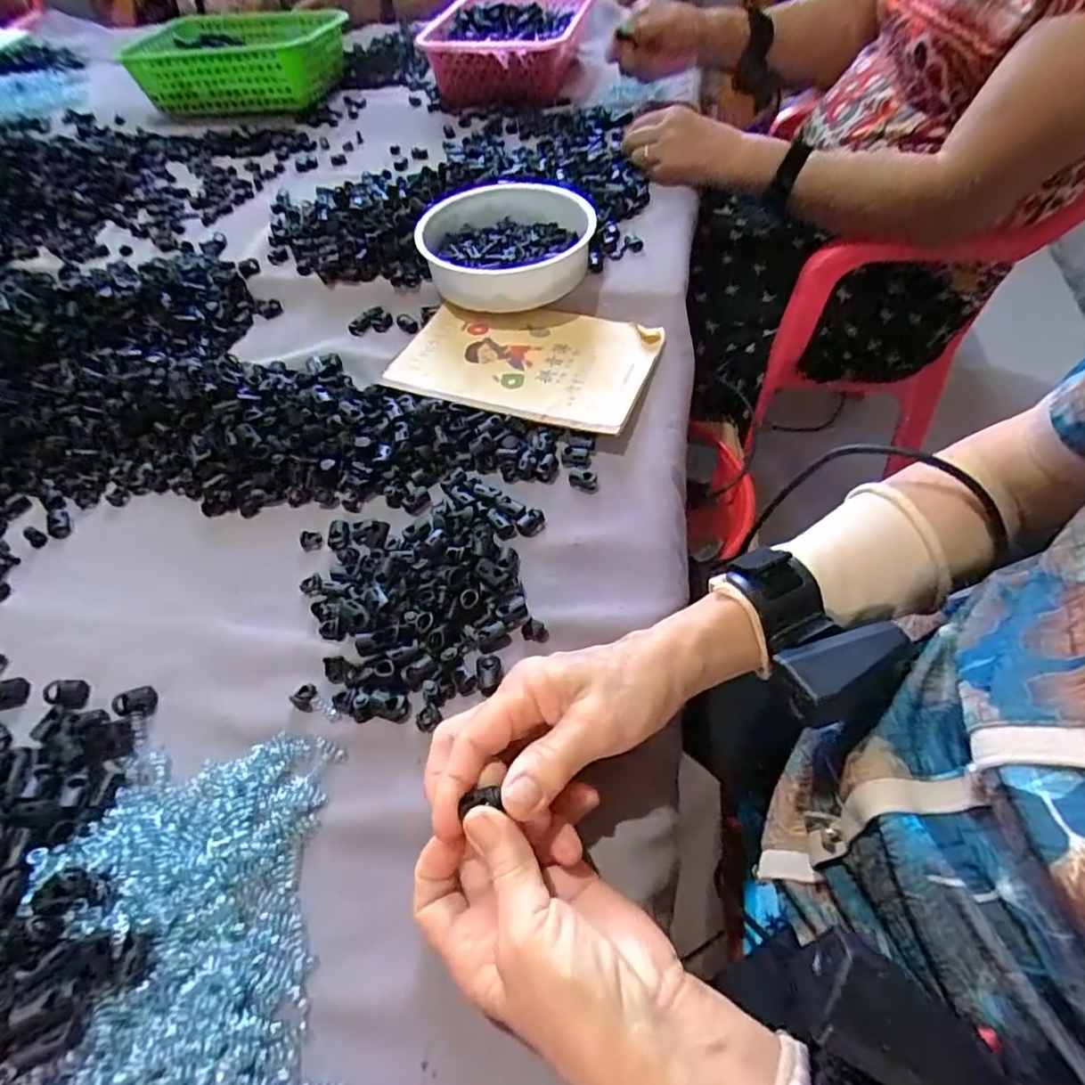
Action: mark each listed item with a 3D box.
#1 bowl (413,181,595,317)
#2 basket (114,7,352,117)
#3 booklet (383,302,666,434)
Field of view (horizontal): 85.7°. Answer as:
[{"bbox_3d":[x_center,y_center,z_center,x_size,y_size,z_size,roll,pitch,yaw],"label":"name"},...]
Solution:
[{"bbox_3d":[-0.033,-0.281,0.558,0.156,0.048,0.170,-1,54,2],"label":"bowl"},{"bbox_3d":[-0.444,-0.717,0.868,0.259,0.086,0.260,9,56,9],"label":"basket"},{"bbox_3d":[-0.014,-0.158,0.499,0.209,0.007,0.137,13,56,12],"label":"booklet"}]

